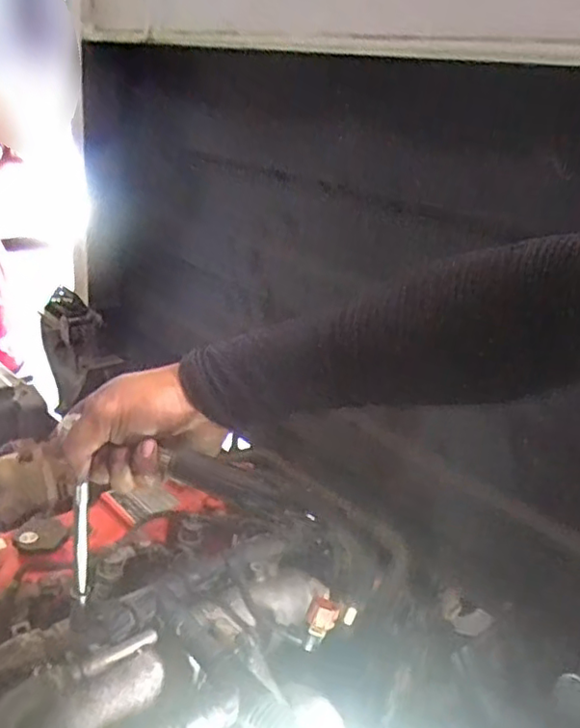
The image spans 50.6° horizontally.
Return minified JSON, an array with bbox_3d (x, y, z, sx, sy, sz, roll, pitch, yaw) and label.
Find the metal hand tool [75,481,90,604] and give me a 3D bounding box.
[{"bbox_3d":[-0.172,0.147,0.508,0.013,0.109,0.012,7,13,10],"label":"metal hand tool"}]

